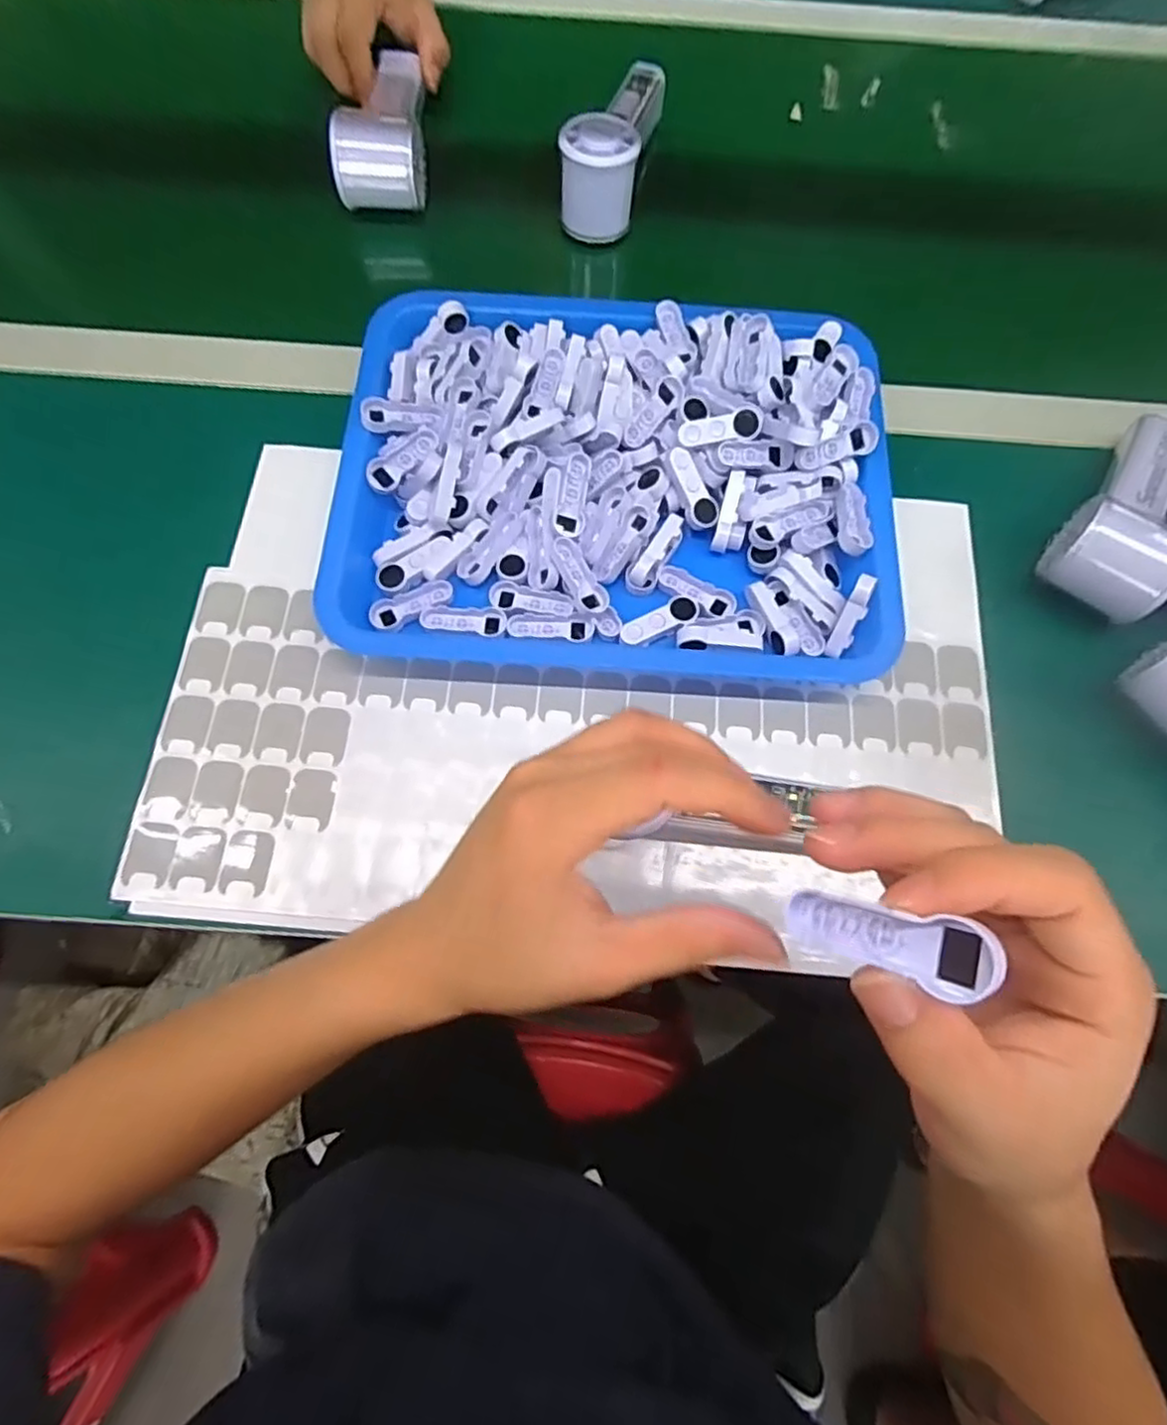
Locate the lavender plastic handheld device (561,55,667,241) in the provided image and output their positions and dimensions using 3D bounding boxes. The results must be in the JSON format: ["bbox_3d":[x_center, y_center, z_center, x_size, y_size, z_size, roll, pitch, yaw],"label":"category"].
[{"bbox_3d":[0.024,-0.441,0.509,0.056,0.063,0.143,11,71,2],"label":"lavender plastic handheld device"}]

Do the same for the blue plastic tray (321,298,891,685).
[{"bbox_3d":[0.020,-0.148,0.413,0.330,0.050,0.254,4,71,0],"label":"blue plastic tray"}]

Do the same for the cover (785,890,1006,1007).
[{"bbox_3d":[0.076,0.059,0.169,0.048,0.004,0.018,1,66,38],"label":"cover"}]

